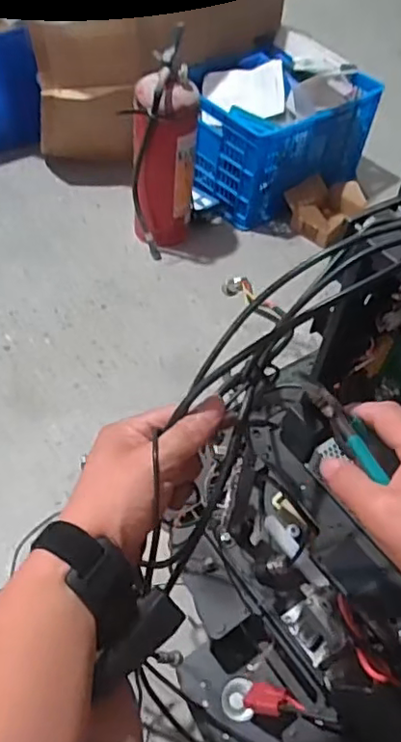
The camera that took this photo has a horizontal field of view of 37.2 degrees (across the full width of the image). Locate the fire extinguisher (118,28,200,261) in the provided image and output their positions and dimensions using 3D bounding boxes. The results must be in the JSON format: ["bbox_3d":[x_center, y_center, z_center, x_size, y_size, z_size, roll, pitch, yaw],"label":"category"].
[{"bbox_3d":[-0.081,-0.469,1.314,0.138,0.413,0.159,10,51,3],"label":"fire extinguisher"}]

